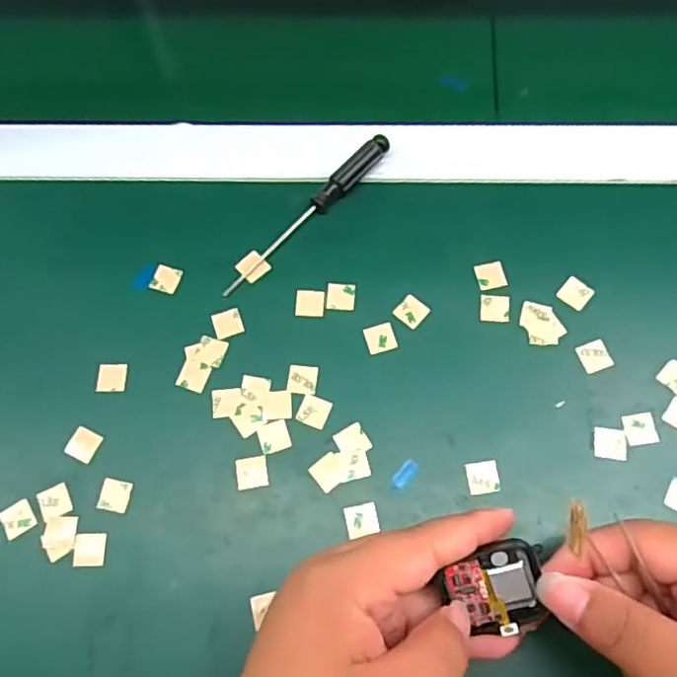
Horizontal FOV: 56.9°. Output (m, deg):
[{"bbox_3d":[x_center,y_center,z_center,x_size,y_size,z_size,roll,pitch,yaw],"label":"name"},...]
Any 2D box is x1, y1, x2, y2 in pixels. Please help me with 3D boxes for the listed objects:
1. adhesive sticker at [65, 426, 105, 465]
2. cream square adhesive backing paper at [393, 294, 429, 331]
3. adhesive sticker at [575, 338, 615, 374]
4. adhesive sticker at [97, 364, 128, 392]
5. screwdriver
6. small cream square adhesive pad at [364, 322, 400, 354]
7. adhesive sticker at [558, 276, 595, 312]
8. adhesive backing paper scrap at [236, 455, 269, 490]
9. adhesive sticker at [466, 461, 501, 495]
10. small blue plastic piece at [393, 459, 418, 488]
[{"bbox_3d":[-0.134,0.056,0.328,0.015,0.004,0.015,23,72,11],"label":"adhesive sticker"},{"bbox_3d":[0.041,-0.015,0.347,0.016,0.004,0.016,38,73,15],"label":"cream square adhesive backing paper"},{"bbox_3d":[0.137,0.010,0.333,0.016,0.004,0.016,-20,73,-4],"label":"adhesive sticker"},{"bbox_3d":[-0.124,0.021,0.340,0.016,0.004,0.016,-1,69,2],"label":"adhesive sticker"},{"bbox_3d":[-0.017,-0.072,0.362,0.012,0.014,0.130,41,76,16],"label":"screwdriver"},{"bbox_3d":[0.023,-0.001,0.340,0.016,0.004,0.015,-17,69,-4],"label":"small cream square adhesive pad"},{"bbox_3d":[0.132,-0.025,0.346,0.016,0.004,0.016,39,82,13],"label":"adhesive sticker"},{"bbox_3d":[-0.044,0.069,0.319,0.016,0.004,0.016,-8,70,-6],"label":"adhesive backing paper scrap"},{"bbox_3d":[0.073,0.070,0.314,0.016,0.004,0.016,-6,66,1],"label":"adhesive sticker"},{"bbox_3d":[0.034,0.068,0.315,0.008,0.004,0.016,41,76,16],"label":"small blue plastic piece"}]

